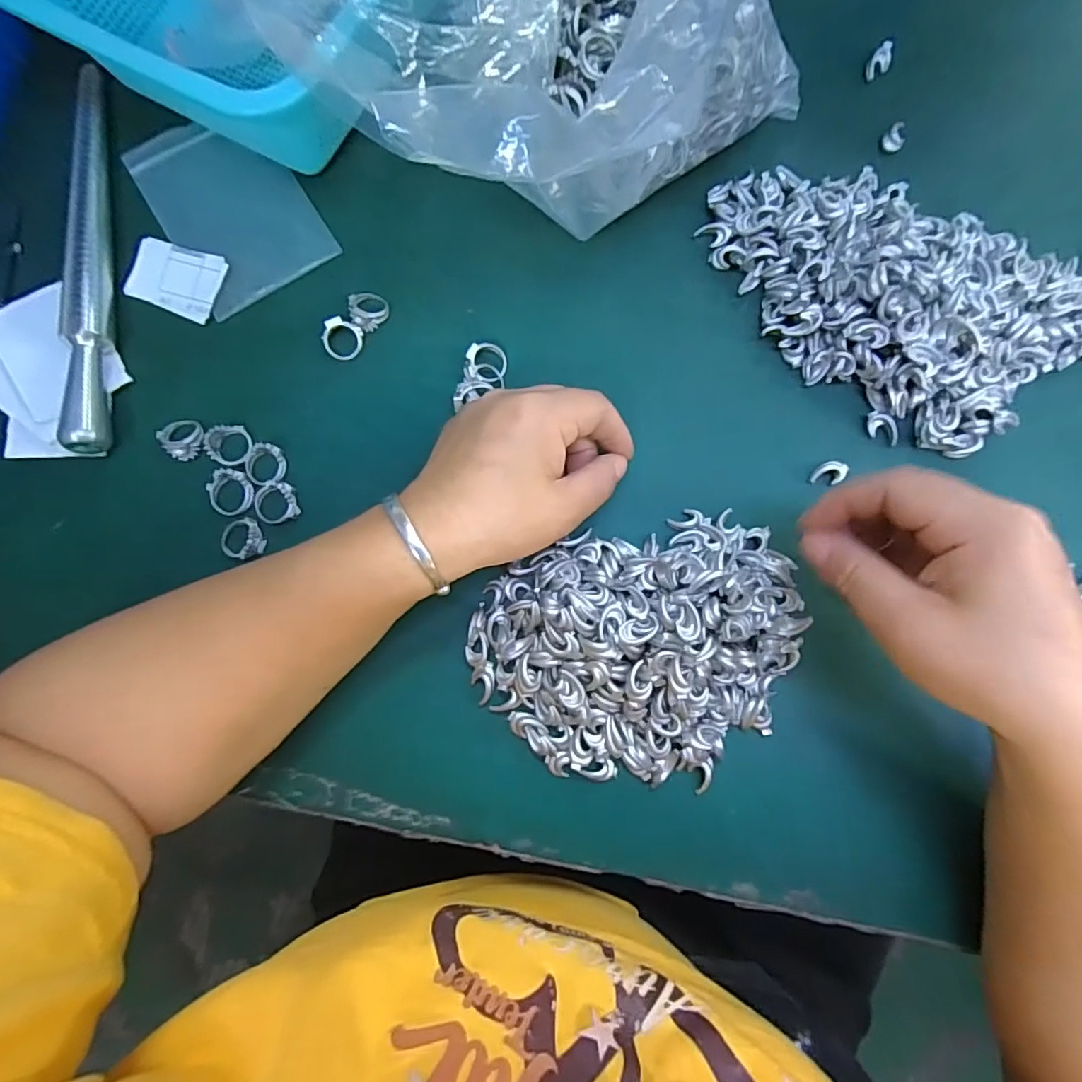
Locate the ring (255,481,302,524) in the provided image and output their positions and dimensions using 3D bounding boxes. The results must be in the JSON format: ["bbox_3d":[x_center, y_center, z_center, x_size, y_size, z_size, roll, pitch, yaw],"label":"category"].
[{"bbox_3d":[-0.140,-0.020,0.294,0.022,0.008,0.021,0,81,0],"label":"ring"}]

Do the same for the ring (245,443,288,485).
[{"bbox_3d":[-0.147,-0.041,0.296,0.022,0.008,0.021,0,81,0],"label":"ring"}]

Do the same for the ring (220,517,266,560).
[{"bbox_3d":[-0.156,0.000,0.291,0.021,0.009,0.020,0,81,0],"label":"ring"}]

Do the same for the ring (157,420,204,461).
[{"bbox_3d":[-0.191,-0.055,0.298,0.021,0.009,0.022,0,81,0],"label":"ring"}]

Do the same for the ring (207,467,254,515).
[{"bbox_3d":[-0.164,-0.026,0.293,0.024,0.008,0.023,0,81,0],"label":"ring"}]

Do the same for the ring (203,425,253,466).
[{"bbox_3d":[-0.169,-0.051,0.299,0.026,0.006,0.022,2,81,1],"label":"ring"}]

